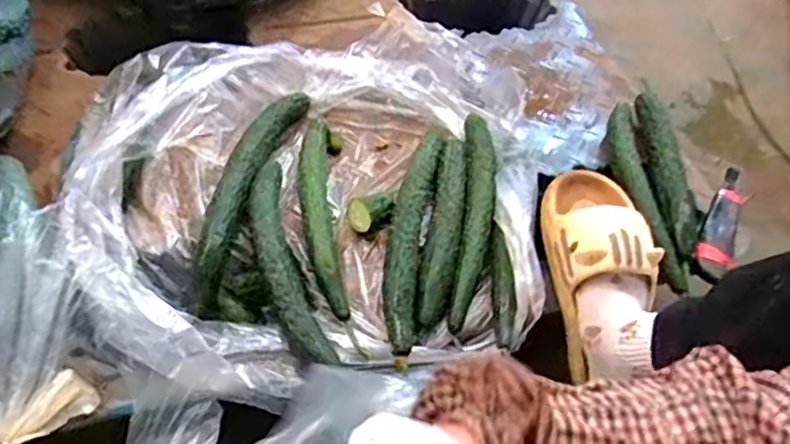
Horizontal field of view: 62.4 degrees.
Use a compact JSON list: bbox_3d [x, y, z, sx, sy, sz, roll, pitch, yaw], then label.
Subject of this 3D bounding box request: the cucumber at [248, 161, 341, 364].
[{"bbox_3d":[-0.111,0.043,0.651,0.046,0.038,0.245,-13,56,-15],"label":"cucumber"}]

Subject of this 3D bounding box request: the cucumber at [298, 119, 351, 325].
[{"bbox_3d":[-0.082,-0.014,0.698,0.037,0.033,0.257,-4,54,-9],"label":"cucumber"}]

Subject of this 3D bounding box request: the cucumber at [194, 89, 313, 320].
[{"bbox_3d":[-0.164,-0.038,0.711,0.048,0.034,0.309,13,54,4],"label":"cucumber"}]

